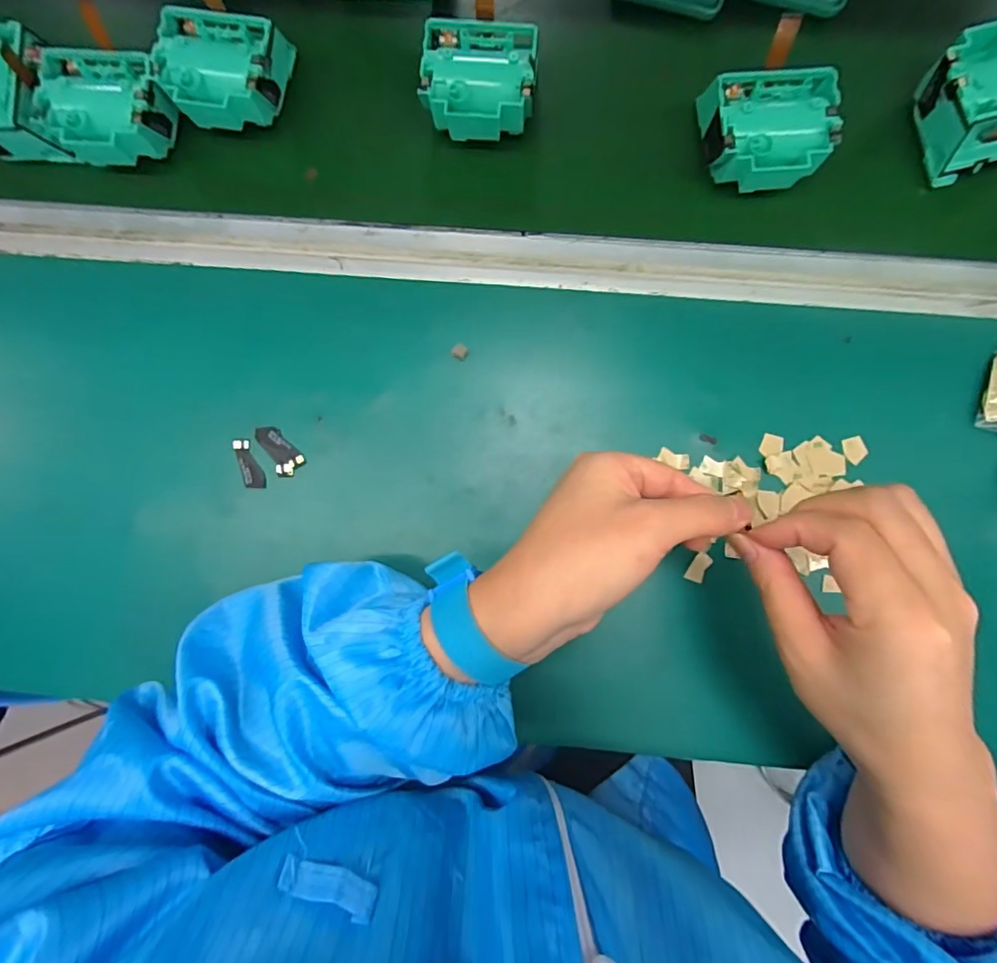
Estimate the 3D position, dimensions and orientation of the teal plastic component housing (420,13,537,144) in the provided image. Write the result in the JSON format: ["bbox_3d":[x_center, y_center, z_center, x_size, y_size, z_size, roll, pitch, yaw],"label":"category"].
[{"bbox_3d":[-0.012,-0.269,0.351,0.074,0.038,0.069,5,86,4],"label":"teal plastic component housing"}]

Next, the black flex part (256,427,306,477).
[{"bbox_3d":[-0.150,-0.021,0.347,0.039,0.004,0.020,44,90,5],"label":"black flex part"}]

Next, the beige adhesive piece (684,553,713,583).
[{"bbox_3d":[0.131,0.056,0.334,0.011,0.004,0.020,30,88,5],"label":"beige adhesive piece"}]

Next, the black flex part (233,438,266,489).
[{"bbox_3d":[-0.169,-0.012,0.348,0.015,0.004,0.036,-19,85,2],"label":"black flex part"}]

